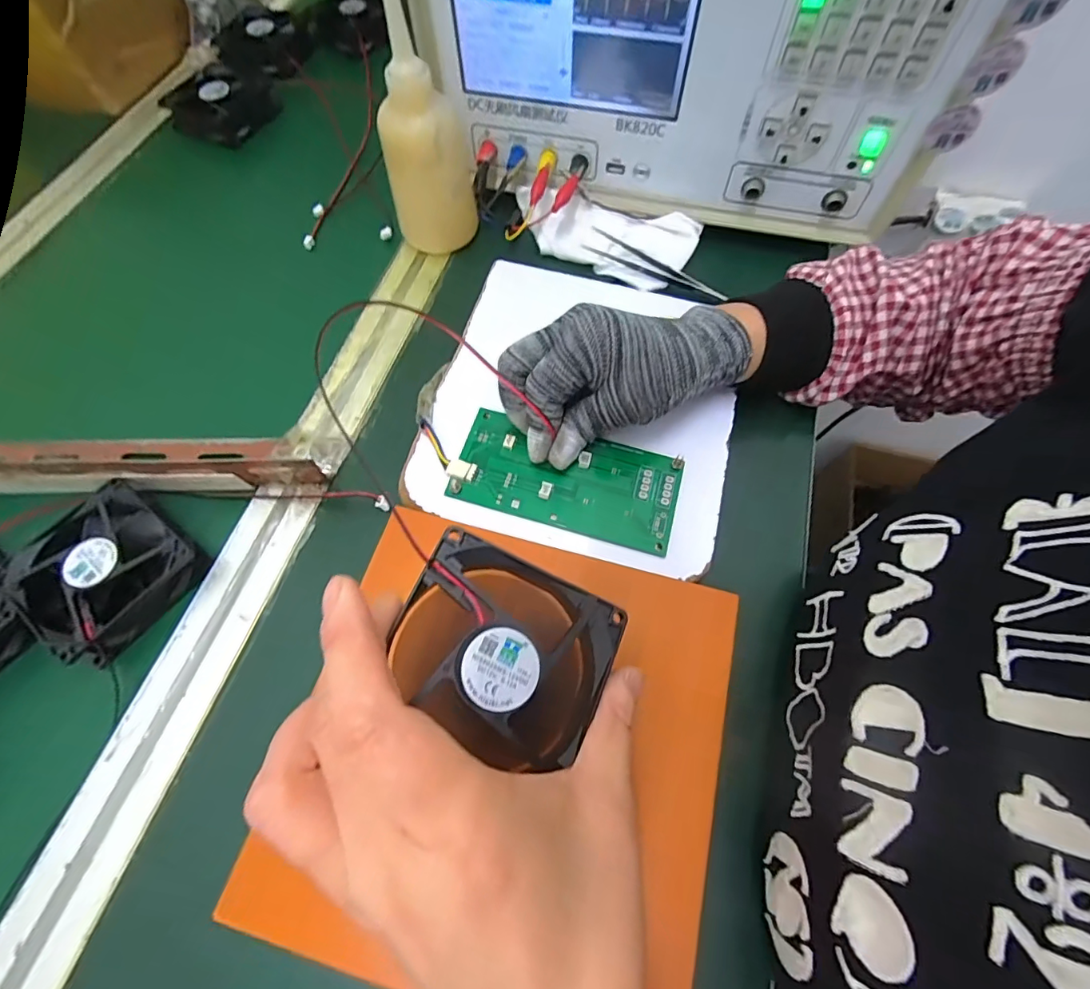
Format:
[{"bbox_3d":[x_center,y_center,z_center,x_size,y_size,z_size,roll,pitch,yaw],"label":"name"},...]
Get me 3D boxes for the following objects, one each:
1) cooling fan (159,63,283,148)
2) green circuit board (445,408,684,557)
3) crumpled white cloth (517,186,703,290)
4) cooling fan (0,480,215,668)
[{"bbox_3d":[-0.318,-0.387,0.493,0.080,0.034,0.079,12,65,7],"label":"cooling fan"},{"bbox_3d":[0.013,-0.010,0.302,0.133,0.008,0.064,14,66,5],"label":"green circuit board"},{"bbox_3d":[0.047,-0.205,0.394,0.142,0.031,0.063,14,66,8],"label":"crumpled white cloth"},{"bbox_3d":[-0.255,0.044,0.289,0.082,0.024,0.079,33,70,16],"label":"cooling fan"}]

